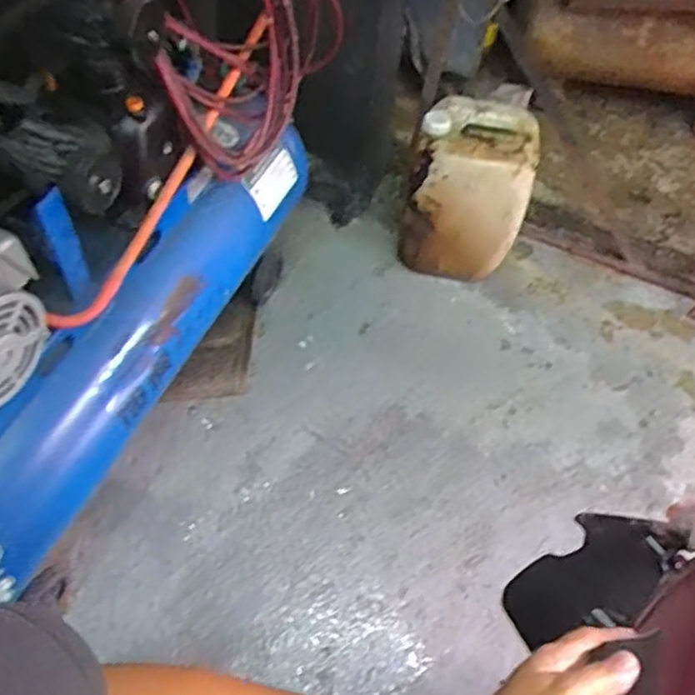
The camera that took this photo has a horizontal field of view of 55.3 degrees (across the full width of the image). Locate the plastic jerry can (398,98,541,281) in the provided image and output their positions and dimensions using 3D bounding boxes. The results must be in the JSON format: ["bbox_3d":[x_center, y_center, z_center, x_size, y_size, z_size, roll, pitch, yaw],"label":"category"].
[{"bbox_3d":[0.321,-0.408,1.826,0.309,0.413,0.221,12,55,3],"label":"plastic jerry can"}]

